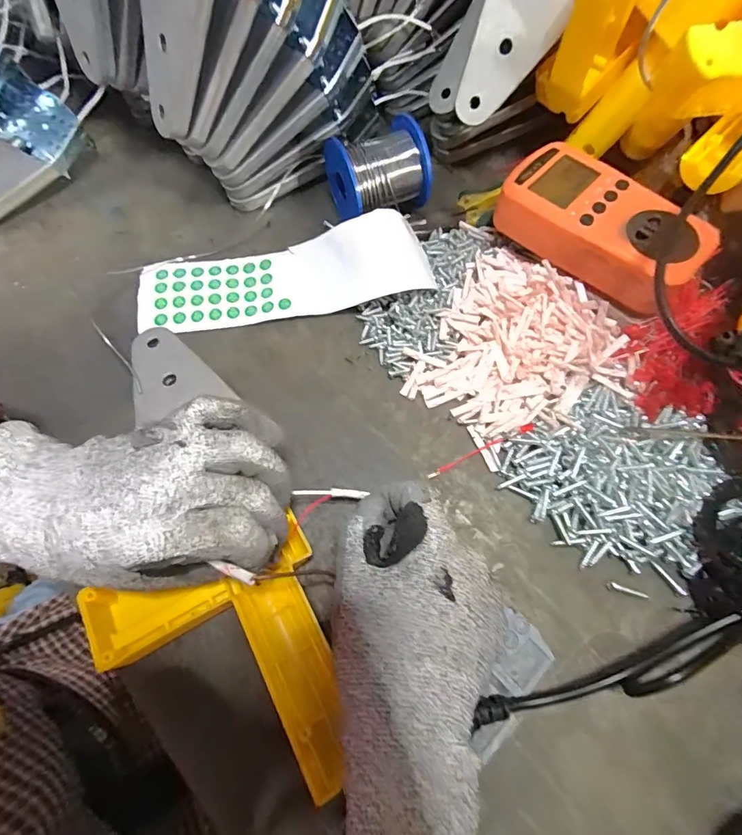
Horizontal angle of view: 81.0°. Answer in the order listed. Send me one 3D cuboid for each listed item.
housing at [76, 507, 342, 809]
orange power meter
[{"bbox_3d":[-0.073,0.131,0.223,0.115,0.027,0.123,-22,71,-7],"label":"housing"},{"bbox_3d":[0.147,-0.123,0.289,0.128,0.044,0.067,39,74,14],"label":"orange power meter"}]

